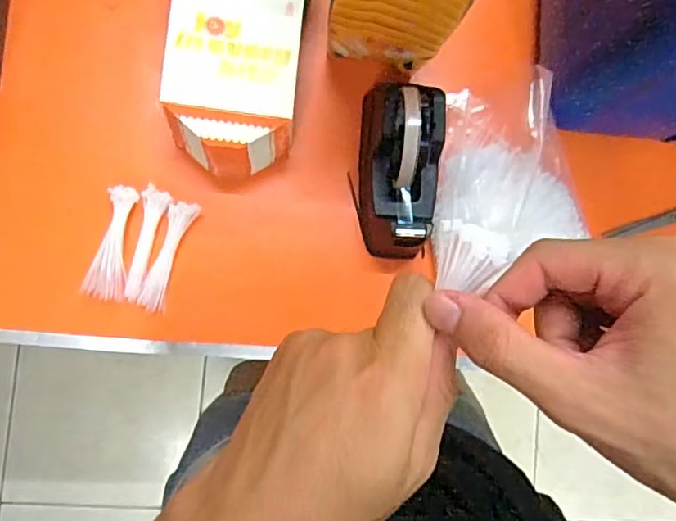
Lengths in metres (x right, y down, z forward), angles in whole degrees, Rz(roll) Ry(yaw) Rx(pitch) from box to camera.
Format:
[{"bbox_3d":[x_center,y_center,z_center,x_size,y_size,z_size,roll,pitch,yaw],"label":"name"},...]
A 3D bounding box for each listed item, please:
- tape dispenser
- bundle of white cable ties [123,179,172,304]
[{"bbox_3d":[0.059,-0.078,0.503,0.063,0.097,0.147,1,86,-7],"label":"tape dispenser"},{"bbox_3d":[-0.175,-0.014,0.508,0.024,0.010,0.102,16,84,-6],"label":"bundle of white cable ties"}]

